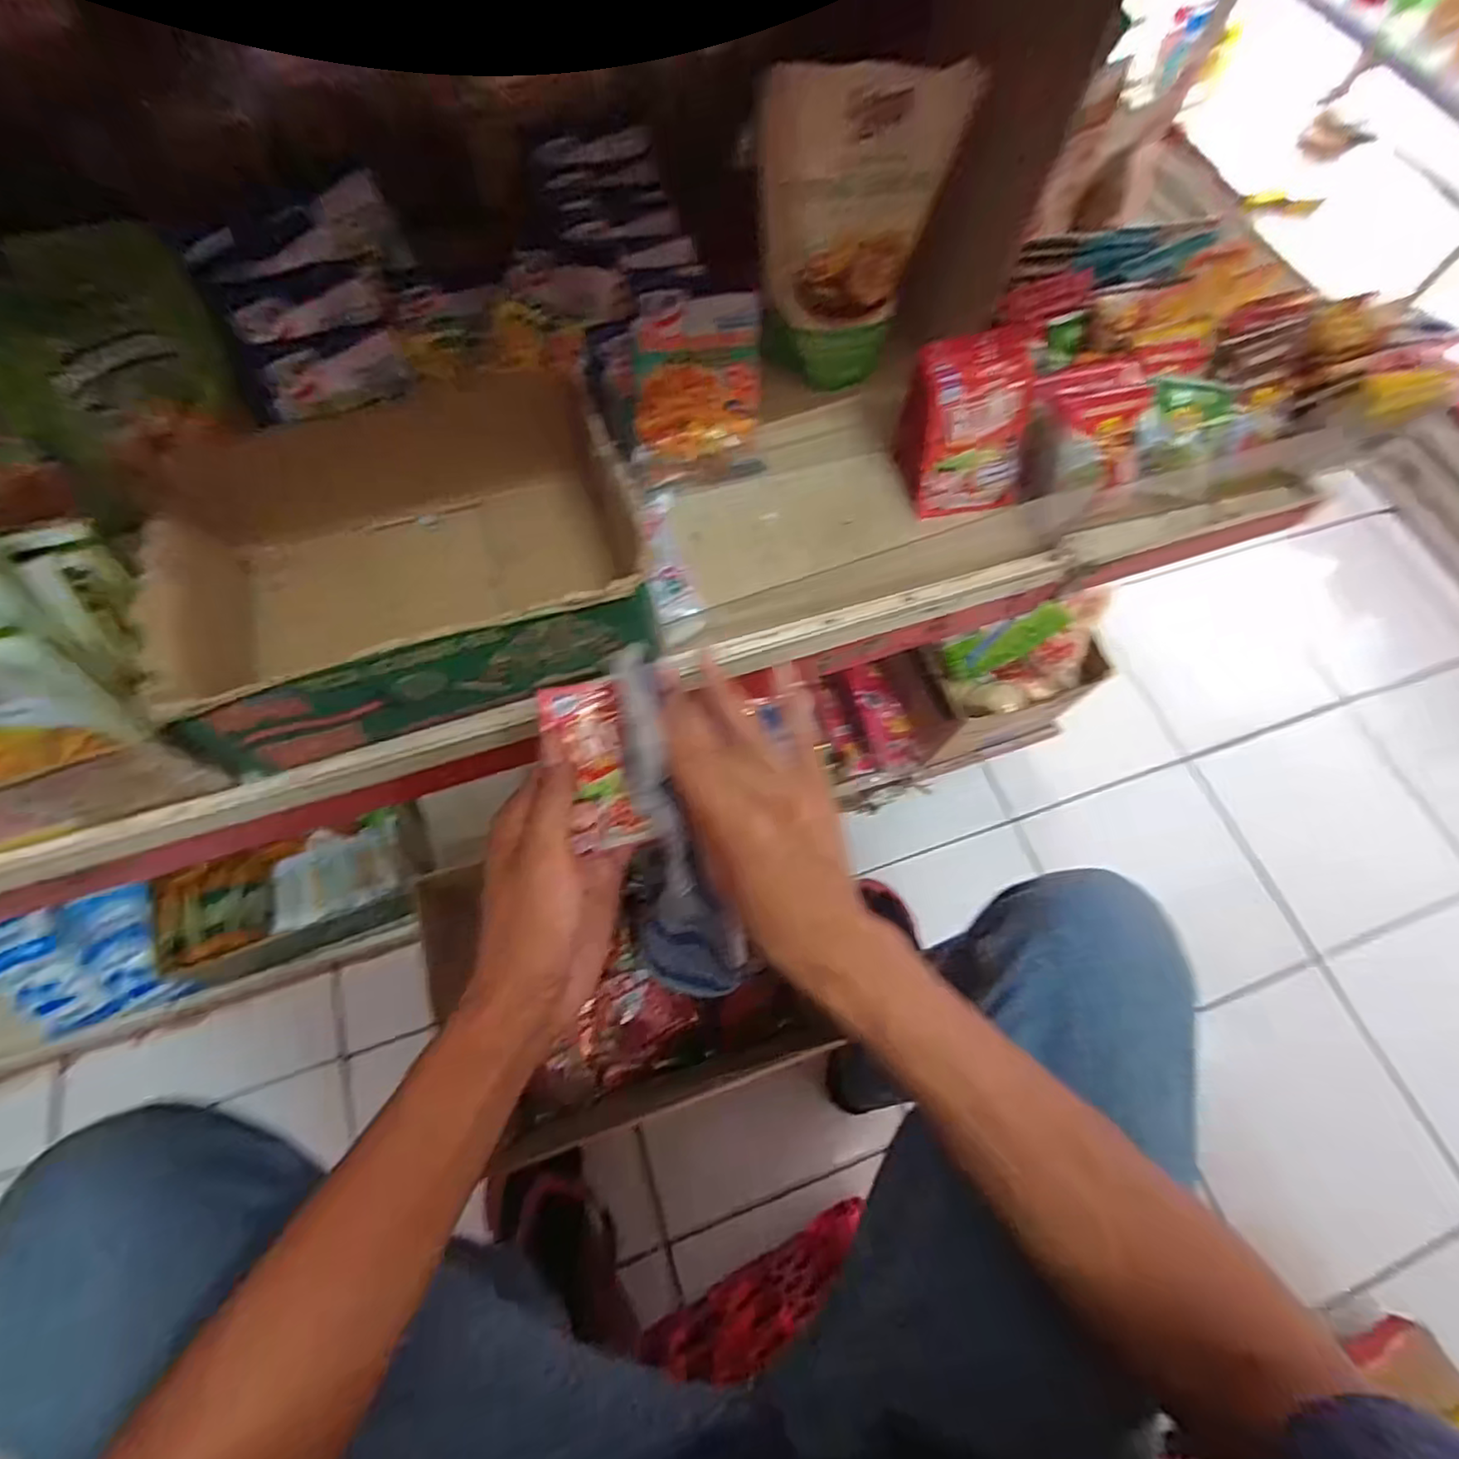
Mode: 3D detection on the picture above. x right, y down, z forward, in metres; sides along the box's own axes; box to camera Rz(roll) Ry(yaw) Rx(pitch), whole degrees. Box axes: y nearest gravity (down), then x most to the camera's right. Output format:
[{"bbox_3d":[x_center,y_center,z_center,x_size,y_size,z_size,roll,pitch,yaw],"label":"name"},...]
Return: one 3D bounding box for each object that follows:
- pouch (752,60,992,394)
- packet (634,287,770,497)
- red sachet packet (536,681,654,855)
[{"bbox_3d":[0.082,-0.336,0.456,0.127,0.173,0.045,0,67,-3],"label":"pouch"},{"bbox_3d":[-0.023,-0.252,0.490,0.094,0.032,0.137,-3,86,-6],"label":"packet"},{"bbox_3d":[-0.068,0.019,0.338,0.037,0.014,0.086,-17,99,-10],"label":"red sachet packet"}]

